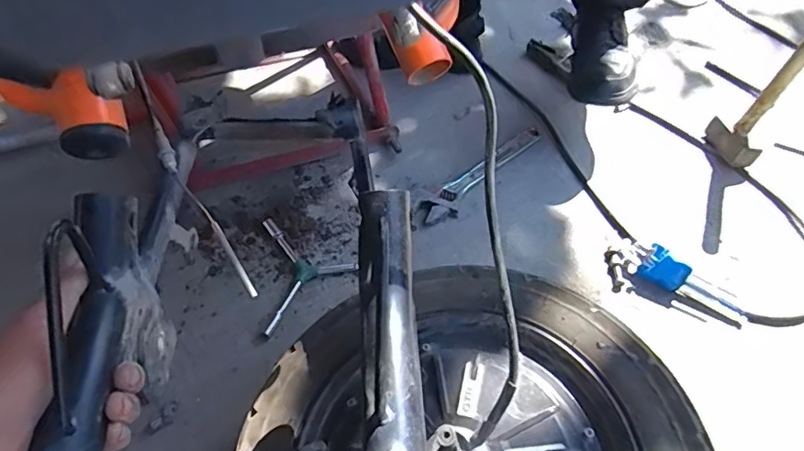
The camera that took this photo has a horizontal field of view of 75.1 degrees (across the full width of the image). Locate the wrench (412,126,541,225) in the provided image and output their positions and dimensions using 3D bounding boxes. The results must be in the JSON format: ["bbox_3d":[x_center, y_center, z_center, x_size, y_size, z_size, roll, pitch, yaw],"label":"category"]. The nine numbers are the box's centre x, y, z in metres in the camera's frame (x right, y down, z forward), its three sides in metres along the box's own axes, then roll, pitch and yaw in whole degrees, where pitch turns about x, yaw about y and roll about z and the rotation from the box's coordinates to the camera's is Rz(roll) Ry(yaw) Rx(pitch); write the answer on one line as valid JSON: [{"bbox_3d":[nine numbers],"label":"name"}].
[{"bbox_3d":[0.129,-0.082,0.791,0.273,0.017,0.059,-32,60,-25],"label":"wrench"}]

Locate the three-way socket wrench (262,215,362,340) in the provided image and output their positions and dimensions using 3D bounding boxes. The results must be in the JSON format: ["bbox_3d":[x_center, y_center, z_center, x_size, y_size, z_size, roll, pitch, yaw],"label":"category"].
[{"bbox_3d":[-0.158,0.054,0.662,0.131,0.011,0.140,36,58,23],"label":"three-way socket wrench"}]

